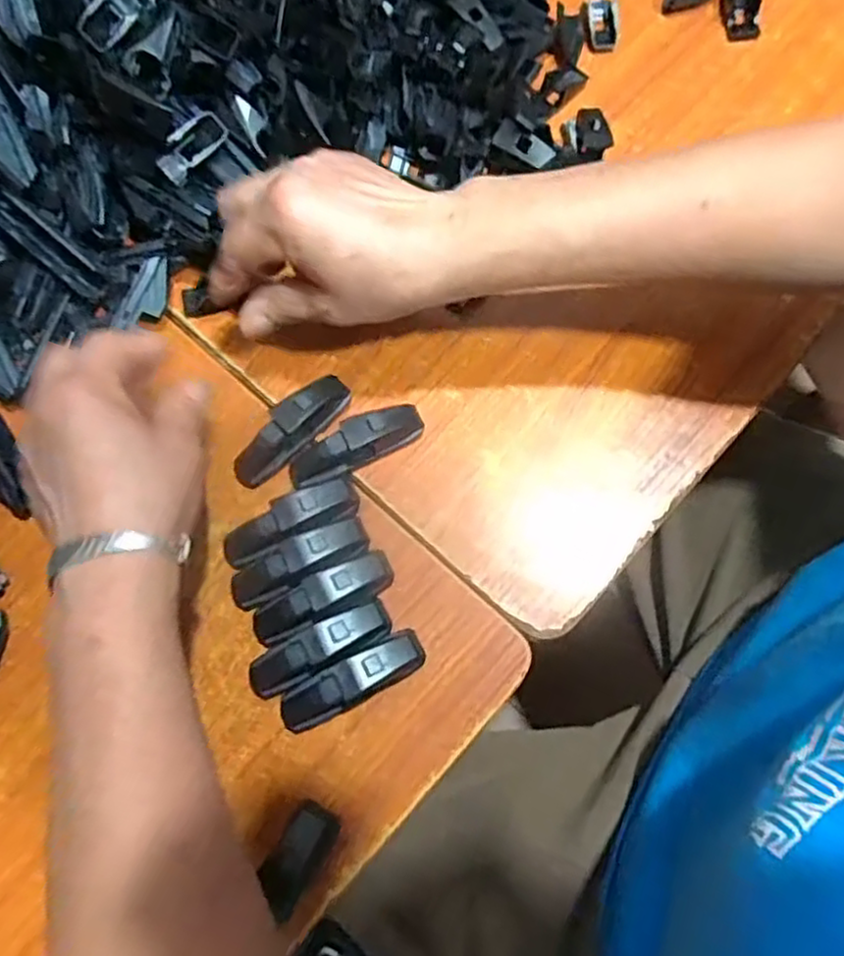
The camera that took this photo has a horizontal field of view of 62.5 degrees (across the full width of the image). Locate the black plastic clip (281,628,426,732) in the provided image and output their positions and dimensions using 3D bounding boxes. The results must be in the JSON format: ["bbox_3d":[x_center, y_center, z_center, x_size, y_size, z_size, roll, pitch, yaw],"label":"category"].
[{"bbox_3d":[-0.036,0.100,0.342,0.077,0.022,0.022,-27,74,-4],"label":"black plastic clip"}]

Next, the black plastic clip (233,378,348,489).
[{"bbox_3d":[-0.072,-0.026,0.381,0.076,0.025,0.020,-43,75,-8],"label":"black plastic clip"}]

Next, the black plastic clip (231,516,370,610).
[{"bbox_3d":[-0.064,0.045,0.360,0.078,0.026,0.024,-24,73,-3],"label":"black plastic clip"}]

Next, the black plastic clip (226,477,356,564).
[{"bbox_3d":[-0.071,0.022,0.366,0.076,0.024,0.024,-23,73,-3],"label":"black plastic clip"}]

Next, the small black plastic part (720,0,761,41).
[{"bbox_3d":[0.204,-0.298,0.444,0.021,0.011,0.035,-1,74,4],"label":"small black plastic part"}]

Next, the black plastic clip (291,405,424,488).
[{"bbox_3d":[-0.037,-0.019,0.374,0.076,0.022,0.026,-24,73,-3],"label":"black plastic clip"}]

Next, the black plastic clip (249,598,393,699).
[{"bbox_3d":[-0.052,0.085,0.348,0.076,0.023,0.022,-27,74,-4],"label":"black plastic clip"}]

